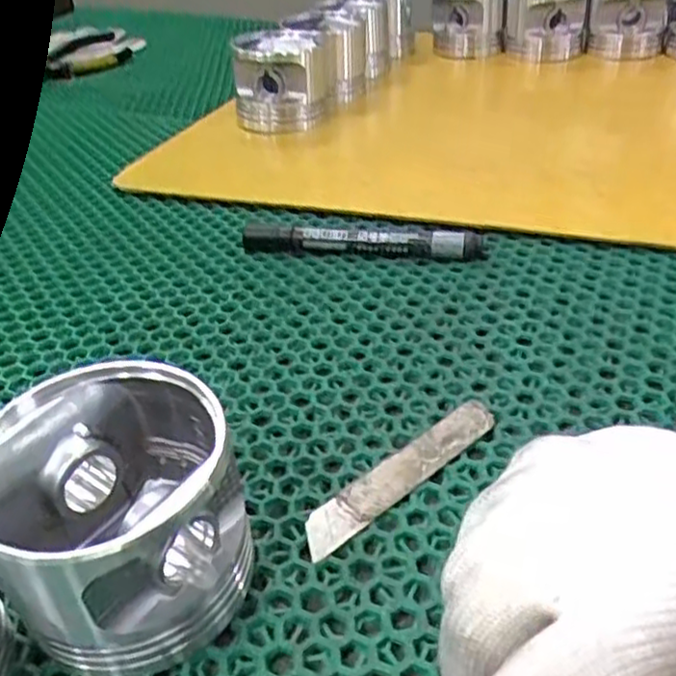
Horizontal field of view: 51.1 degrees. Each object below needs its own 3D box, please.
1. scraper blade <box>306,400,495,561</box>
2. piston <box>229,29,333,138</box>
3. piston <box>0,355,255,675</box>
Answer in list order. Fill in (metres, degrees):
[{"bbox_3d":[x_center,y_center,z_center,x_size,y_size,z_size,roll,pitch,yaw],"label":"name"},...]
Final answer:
[{"bbox_3d":[0.027,0.054,0.287,0.102,0.004,0.018,-29,43,-30],"label":"scraper blade"},{"bbox_3d":[-0.047,-0.224,0.610,0.065,0.072,0.078,9,38,17],"label":"piston"},{"bbox_3d":[-0.072,0.059,0.231,0.078,0.070,0.074,-2,37,2],"label":"piston"}]

